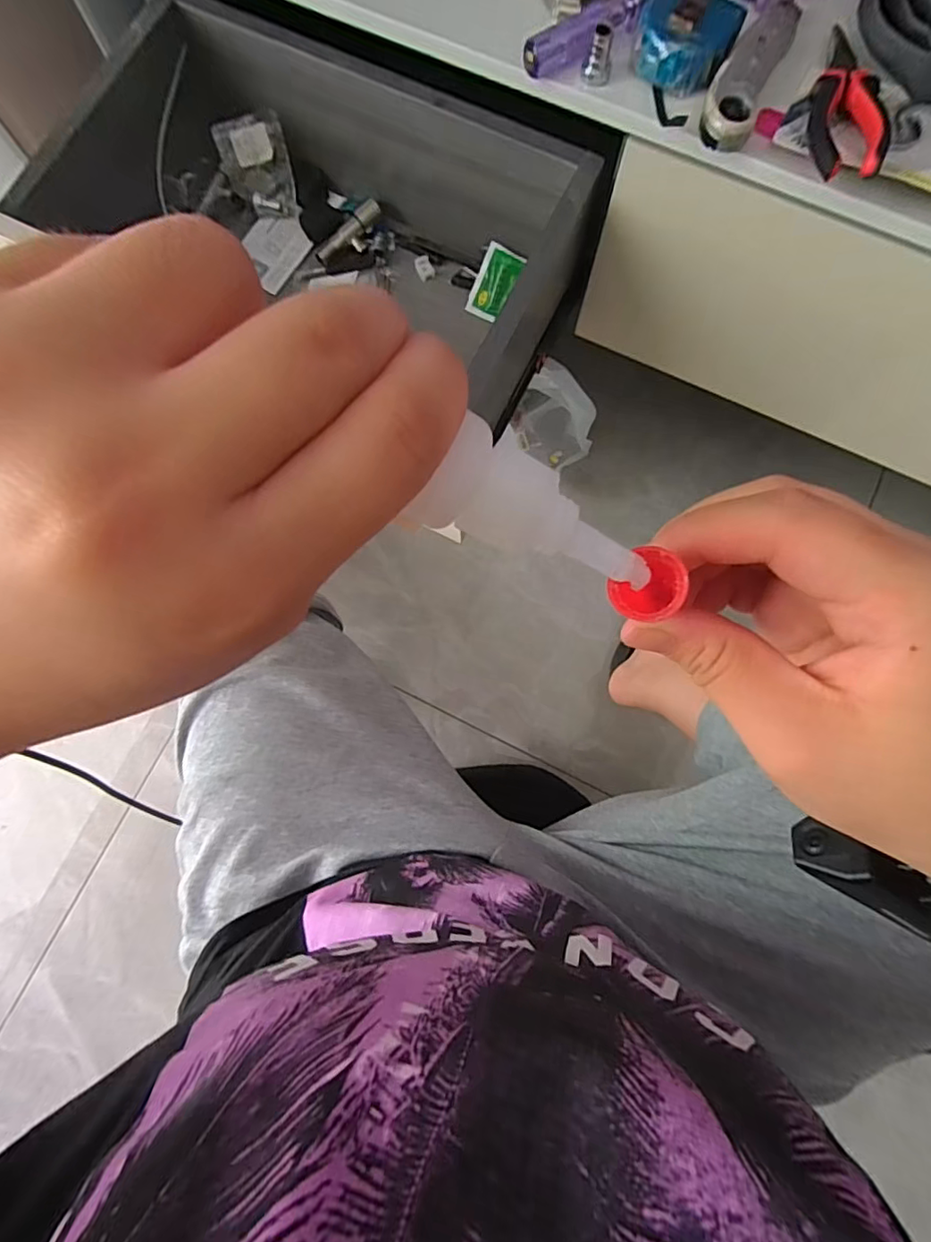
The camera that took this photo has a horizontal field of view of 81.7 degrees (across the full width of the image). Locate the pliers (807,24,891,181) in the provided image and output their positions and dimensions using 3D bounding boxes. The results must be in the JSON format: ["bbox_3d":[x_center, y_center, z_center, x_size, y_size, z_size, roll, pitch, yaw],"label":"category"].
[{"bbox_3d":[0.266,-0.368,0.374,0.044,0.022,0.150,11,80,2],"label":"pliers"}]

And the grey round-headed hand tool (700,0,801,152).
[{"bbox_3d":[0.209,-0.404,0.393,0.037,0.021,0.140,24,81,5],"label":"grey round-headed hand tool"}]

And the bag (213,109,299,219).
[{"bbox_3d":[-0.225,-0.488,0.583,0.071,0.084,0.016,-6,42,2],"label":"bag"}]

